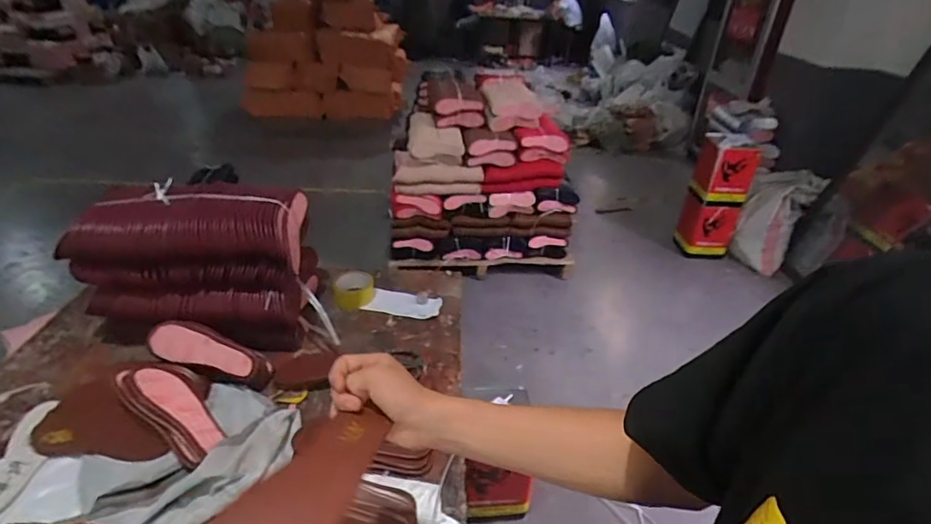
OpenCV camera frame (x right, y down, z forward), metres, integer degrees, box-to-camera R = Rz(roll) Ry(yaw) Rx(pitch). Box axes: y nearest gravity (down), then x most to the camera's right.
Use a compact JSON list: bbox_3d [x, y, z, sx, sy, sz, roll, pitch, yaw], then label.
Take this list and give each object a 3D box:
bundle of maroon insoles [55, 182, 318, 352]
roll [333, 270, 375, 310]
[{"bbox_3d":[-0.537,0.009,1.030,0.435,0.279,0.208,1,31,-2],"label":"bundle of maroon insoles"},{"bbox_3d":[-0.267,0.064,1.198,0.089,0.048,0.096,2,31,-1],"label":"roll"}]

